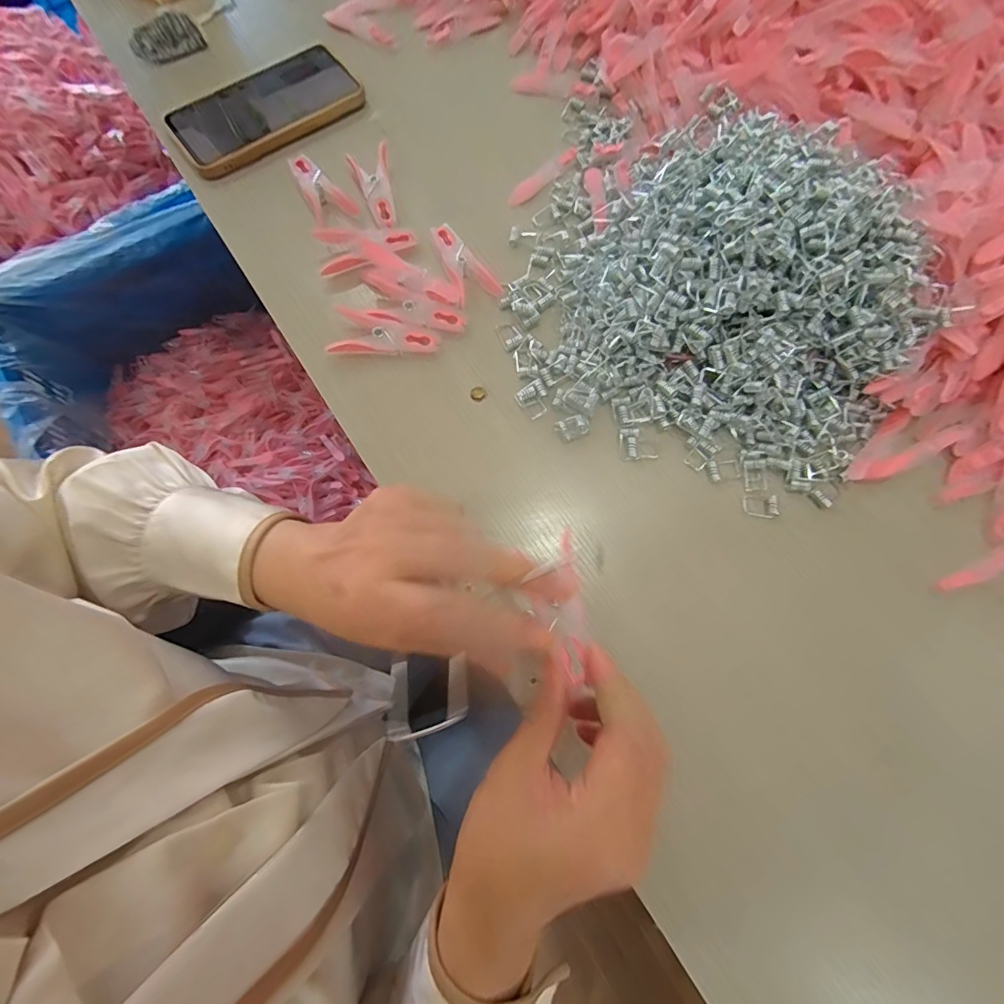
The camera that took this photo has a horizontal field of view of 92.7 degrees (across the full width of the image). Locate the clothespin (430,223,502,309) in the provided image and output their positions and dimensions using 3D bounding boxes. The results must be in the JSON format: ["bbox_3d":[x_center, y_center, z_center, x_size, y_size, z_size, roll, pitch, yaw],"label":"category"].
[{"bbox_3d":[-0.030,-0.186,0.368,0.035,0.008,0.069,-24,76,-8],"label":"clothespin"}]

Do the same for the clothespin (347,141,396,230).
[{"bbox_3d":[-0.100,-0.250,0.386,0.031,0.014,0.083,-15,75,-6],"label":"clothespin"}]

